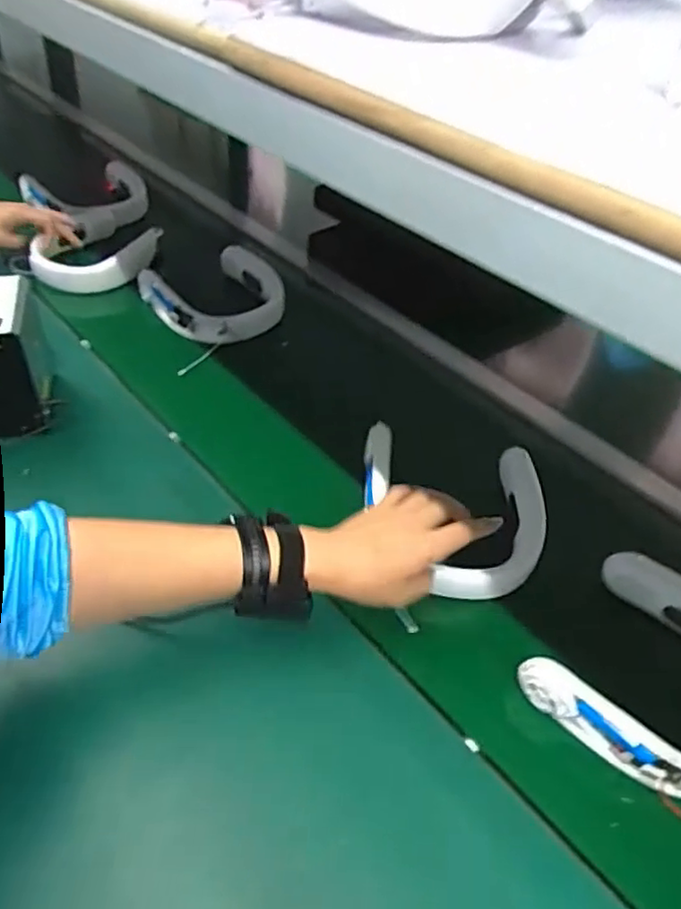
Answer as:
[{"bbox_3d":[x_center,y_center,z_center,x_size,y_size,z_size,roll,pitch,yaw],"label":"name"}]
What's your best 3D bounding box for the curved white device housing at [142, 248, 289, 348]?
[{"bbox_3d":[-0.184,-0.243,1.021,0.174,0.059,0.190,-33,59,-29],"label":"curved white device housing"}]

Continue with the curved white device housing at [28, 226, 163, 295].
[{"bbox_3d":[-0.387,-0.313,1.055,0.200,0.052,0.102,-9,50,-13],"label":"curved white device housing"}]

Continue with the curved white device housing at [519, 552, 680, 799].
[{"bbox_3d":[0.297,0.202,0.602,0.192,0.057,0.205,38,56,26],"label":"curved white device housing"}]

